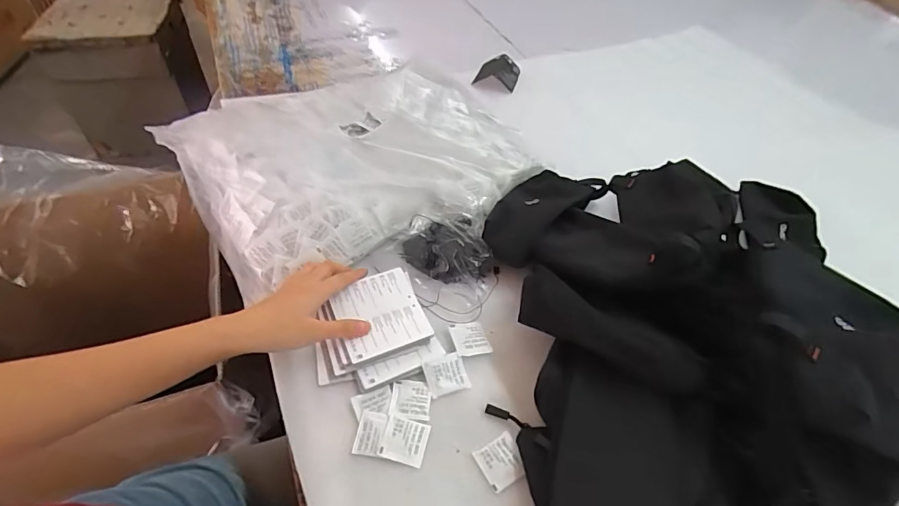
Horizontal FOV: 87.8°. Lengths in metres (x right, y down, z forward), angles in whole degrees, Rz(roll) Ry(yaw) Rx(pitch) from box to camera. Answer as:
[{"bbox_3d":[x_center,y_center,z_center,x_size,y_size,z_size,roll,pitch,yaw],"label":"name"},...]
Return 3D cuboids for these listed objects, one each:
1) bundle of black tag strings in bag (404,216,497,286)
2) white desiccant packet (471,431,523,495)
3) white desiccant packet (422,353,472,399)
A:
[{"bbox_3d":[0.002,-0.005,0.577,0.118,0.044,0.074,8,49,3],"label":"bundle of black tag strings in bag"},{"bbox_3d":[0.048,0.192,0.429,0.040,0.004,0.039,-22,54,-21],"label":"white desiccant packet"},{"bbox_3d":[-0.003,0.125,0.480,0.043,0.009,0.037,-11,50,-13],"label":"white desiccant packet"}]

